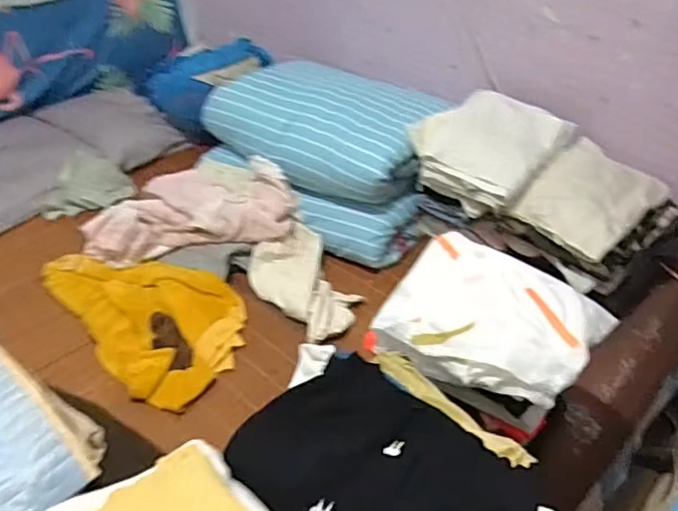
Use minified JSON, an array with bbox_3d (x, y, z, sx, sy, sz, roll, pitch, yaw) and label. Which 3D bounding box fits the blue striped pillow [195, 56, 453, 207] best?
[{"bbox_3d":[-0.043,-0.353,1.539,0.607,0.160,0.378,26,47,28],"label":"blue striped pillow"}]

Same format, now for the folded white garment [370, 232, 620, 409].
[{"bbox_3d":[0.225,0.095,0.873,0.309,0.068,0.267,23,45,25],"label":"folded white garment"}]

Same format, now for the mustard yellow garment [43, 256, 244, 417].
[{"bbox_3d":[-0.437,0.101,1.313,0.565,0.043,0.313,31,49,32],"label":"mustard yellow garment"}]

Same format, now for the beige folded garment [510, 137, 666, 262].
[{"bbox_3d":[0.552,-0.136,1.262,0.219,0.067,0.331,32,50,33],"label":"beige folded garment"}]

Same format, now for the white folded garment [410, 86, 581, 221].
[{"bbox_3d":[0.333,-0.244,1.353,0.297,0.146,0.290,28,48,29],"label":"white folded garment"}]

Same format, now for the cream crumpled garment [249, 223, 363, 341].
[{"bbox_3d":[-0.079,0.059,1.337,0.195,0.059,0.314,-23,45,-25],"label":"cream crumpled garment"}]

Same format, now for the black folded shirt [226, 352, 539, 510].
[{"bbox_3d":[0.043,0.230,0.600,0.329,0.078,0.196,32,50,32],"label":"black folded shirt"}]

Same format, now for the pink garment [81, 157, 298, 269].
[{"bbox_3d":[-0.381,-0.122,1.446,0.494,0.124,0.350,-18,43,-20],"label":"pink garment"}]

